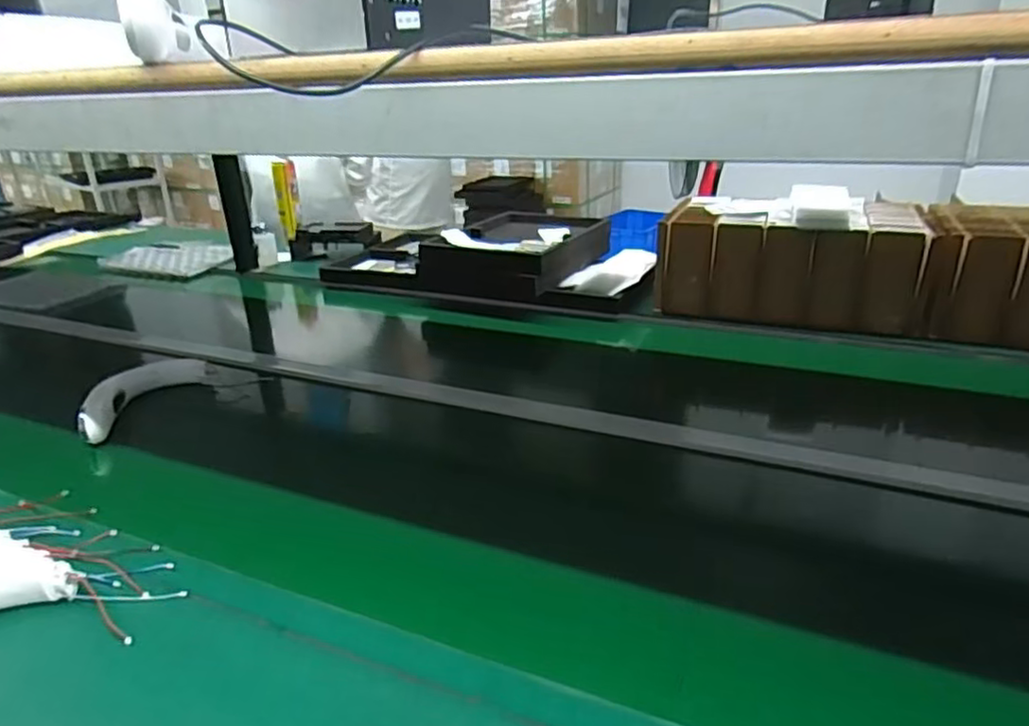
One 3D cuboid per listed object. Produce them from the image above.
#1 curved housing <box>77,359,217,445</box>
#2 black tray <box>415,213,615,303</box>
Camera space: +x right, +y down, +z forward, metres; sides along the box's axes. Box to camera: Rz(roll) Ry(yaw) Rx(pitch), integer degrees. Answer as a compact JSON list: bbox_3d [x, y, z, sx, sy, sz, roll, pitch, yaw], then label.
[{"bbox_3d":[-0.570,0.047,0.981,0.071,0.056,0.245,5,25,15],"label":"curved housing"},{"bbox_3d":[0.026,-0.265,1.527,0.305,0.103,0.456,11,27,28],"label":"black tray"}]

